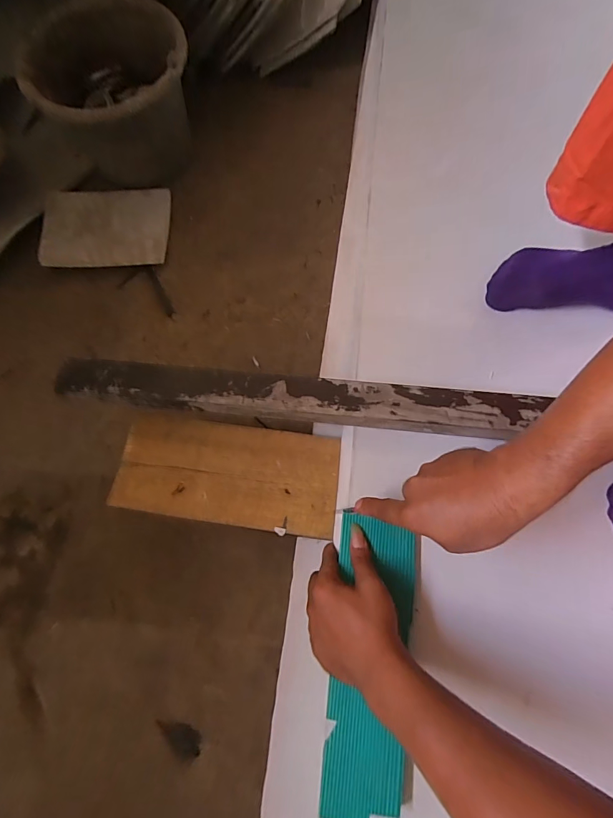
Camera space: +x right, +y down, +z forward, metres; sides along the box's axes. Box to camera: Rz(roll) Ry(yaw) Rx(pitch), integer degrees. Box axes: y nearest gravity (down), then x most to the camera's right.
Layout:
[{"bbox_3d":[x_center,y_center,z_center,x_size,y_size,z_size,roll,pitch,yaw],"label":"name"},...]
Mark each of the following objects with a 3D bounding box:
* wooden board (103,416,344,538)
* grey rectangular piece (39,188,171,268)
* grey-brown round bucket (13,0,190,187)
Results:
[{"bbox_3d":[-0.100,0.082,0.525,0.276,0.011,0.126,5,71,7],"label":"wooden board"},{"bbox_3d":[-0.374,-0.338,0.760,0.233,0.009,0.166,-5,75,-2],"label":"grey rectangular piece"},{"bbox_3d":[-0.342,-0.568,0.746,0.268,0.222,0.268,-2,71,5],"label":"grey-brown round bucket"}]

